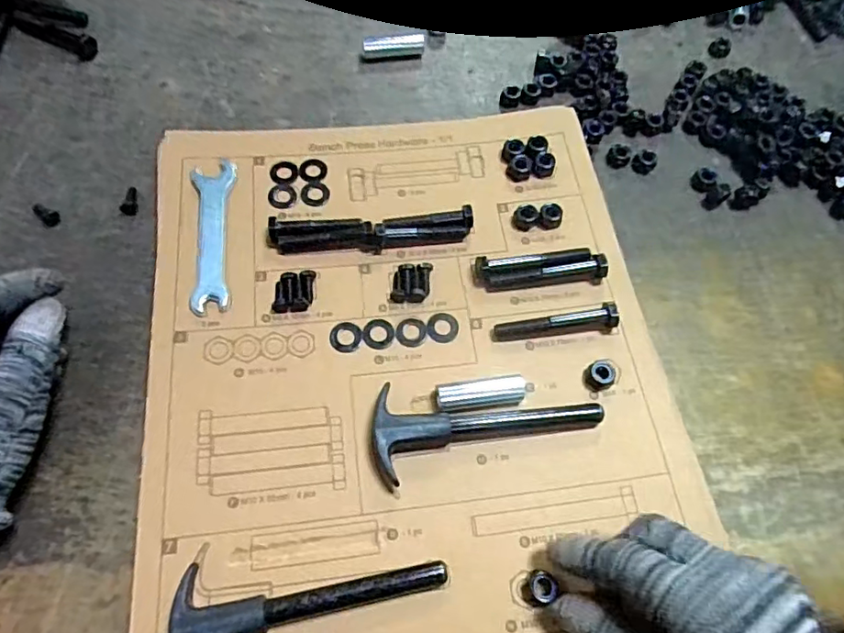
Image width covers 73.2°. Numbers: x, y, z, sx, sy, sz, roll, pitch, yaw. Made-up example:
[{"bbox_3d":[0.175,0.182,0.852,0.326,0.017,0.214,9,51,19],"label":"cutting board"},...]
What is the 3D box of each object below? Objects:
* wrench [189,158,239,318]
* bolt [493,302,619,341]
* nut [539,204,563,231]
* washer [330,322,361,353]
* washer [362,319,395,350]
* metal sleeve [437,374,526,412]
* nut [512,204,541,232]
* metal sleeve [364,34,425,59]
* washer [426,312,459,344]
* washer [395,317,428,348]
[{"bbox_3d":[-0.136,-0.055,0.371,0.028,0.004,0.113,-7,64,-7],"label":"wrench"},{"bbox_3d":[0.082,0.002,0.349,0.074,0.019,0.015,-6,64,-6],"label":"bolt"},{"bbox_3d":[0.087,-0.067,0.382,0.015,0.011,0.013,9,63,1],"label":"nut"},{"bbox_3d":[-0.046,0.012,0.347,0.019,0.004,0.020,1,63,-2],"label":"washer"},{"bbox_3d":[-0.027,0.010,0.349,0.019,0.004,0.020,9,63,2],"label":"washer"},{"bbox_3d":[0.034,0.046,0.329,0.051,0.012,0.016,-7,64,-7],"label":"metal sleeve"},{"bbox_3d":[0.070,-0.068,0.386,0.016,0.013,0.013,27,65,10],"label":"nut"},{"bbox_3d":[-0.023,-0.222,0.465,0.051,0.016,0.014,-10,64,-8],"label":"metal sleeve"},{"bbox_3d":[0.013,0.006,0.354,0.020,0.004,0.020,1,63,-2],"label":"washer"},{"bbox_3d":[-0.007,0.009,0.351,0.019,0.004,0.019,1,63,-2],"label":"washer"}]

